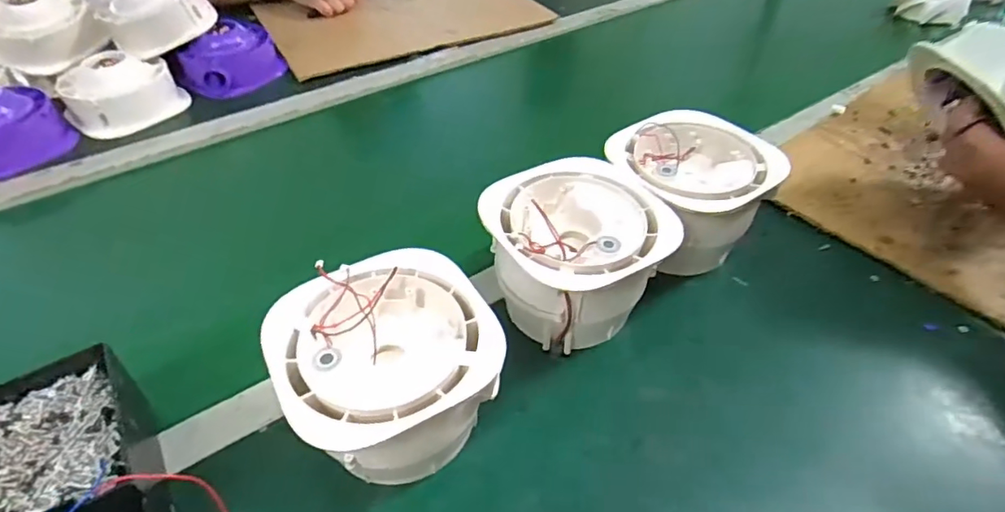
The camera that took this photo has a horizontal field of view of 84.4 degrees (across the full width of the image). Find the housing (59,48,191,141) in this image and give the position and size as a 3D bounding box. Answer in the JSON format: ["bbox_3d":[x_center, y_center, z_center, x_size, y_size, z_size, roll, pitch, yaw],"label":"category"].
[{"bbox_3d":[-0.506,-0.220,0.739,0.142,0.073,0.104,-27,50,-25],"label":"housing"}]

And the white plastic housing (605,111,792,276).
[{"bbox_3d":[0.175,-0.056,0.540,0.140,0.102,0.137,0,44,0],"label":"white plastic housing"}]

